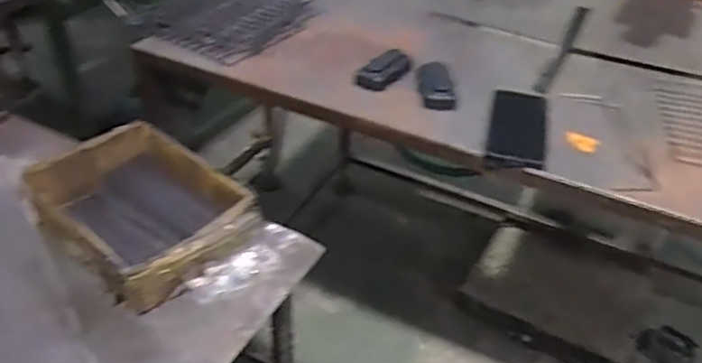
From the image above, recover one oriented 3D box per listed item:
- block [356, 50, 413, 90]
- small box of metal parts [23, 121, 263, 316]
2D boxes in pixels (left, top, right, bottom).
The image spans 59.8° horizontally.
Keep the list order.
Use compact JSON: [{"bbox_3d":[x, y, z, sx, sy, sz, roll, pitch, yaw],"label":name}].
[{"bbox_3d":[0.051,-0.168,0.924,0.043,0.027,0.107,29,46,27],"label":"block"},{"bbox_3d":[-0.264,0.030,0.752,0.274,0.088,0.183,32,46,32],"label":"small box of metal parts"}]

